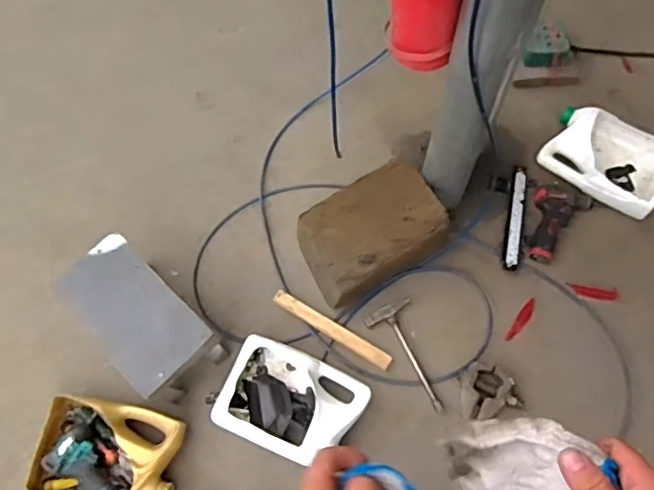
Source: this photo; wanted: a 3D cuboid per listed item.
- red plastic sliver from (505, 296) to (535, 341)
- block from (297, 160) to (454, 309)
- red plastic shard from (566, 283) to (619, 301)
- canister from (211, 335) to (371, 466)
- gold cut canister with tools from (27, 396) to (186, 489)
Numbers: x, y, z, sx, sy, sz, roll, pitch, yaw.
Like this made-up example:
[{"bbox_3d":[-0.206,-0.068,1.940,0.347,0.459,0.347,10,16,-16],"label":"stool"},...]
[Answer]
[{"bbox_3d":[0.458,0.175,1.403,0.027,0.015,0.121,34,74,12],"label":"red plastic sliver"},{"bbox_3d":[0.103,-0.028,1.409,0.322,0.146,0.223,-26,68,-10],"label":"block"},{"bbox_3d":[0.635,0.112,1.423,0.116,0.010,0.035,8,70,4],"label":"red plastic shard"},{"bbox_3d":[-0.080,0.341,1.303,0.295,0.092,0.210,22,72,8],"label":"canister"},{"bbox_3d":[-0.461,0.442,1.258,0.283,0.115,0.205,7,70,3],"label":"gold cut canister with tools"}]

